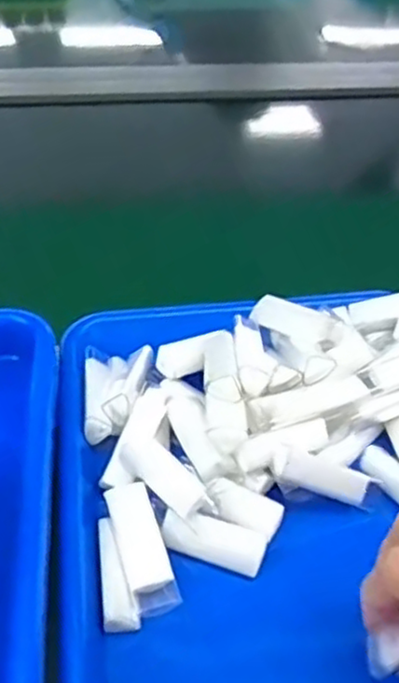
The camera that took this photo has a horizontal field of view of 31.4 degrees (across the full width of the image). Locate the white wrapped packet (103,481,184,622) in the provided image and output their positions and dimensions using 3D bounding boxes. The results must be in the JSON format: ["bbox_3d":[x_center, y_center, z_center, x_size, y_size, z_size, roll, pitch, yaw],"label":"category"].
[{"bbox_3d":[-0.030,0.106,0.367,0.023,0.008,0.068,-12,59,-17],"label":"white wrapped packet"}]

